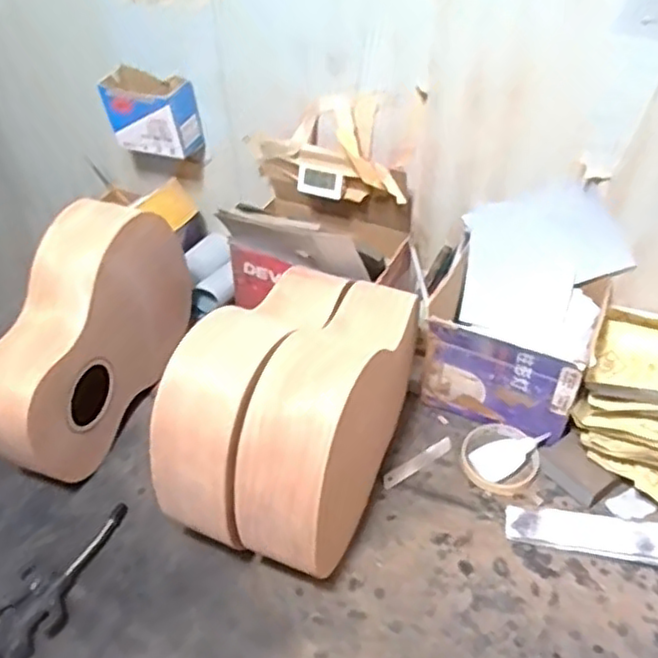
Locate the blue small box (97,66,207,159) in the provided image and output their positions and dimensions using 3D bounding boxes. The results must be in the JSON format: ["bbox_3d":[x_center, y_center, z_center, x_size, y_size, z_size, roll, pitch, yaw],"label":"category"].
[{"bbox_3d":[-0.226,-0.274,0.881,0.114,0.087,0.055,10,47,12],"label":"blue small box"}]

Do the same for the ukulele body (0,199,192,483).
[{"bbox_3d":[-0.268,0.010,0.768,0.077,0.237,0.299,12,47,14],"label":"ukulele body"}]

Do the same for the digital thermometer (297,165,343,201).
[{"bbox_3d":[-0.011,-0.175,0.820,0.053,0.031,0.016,13,48,16],"label":"digital thermometer"}]

